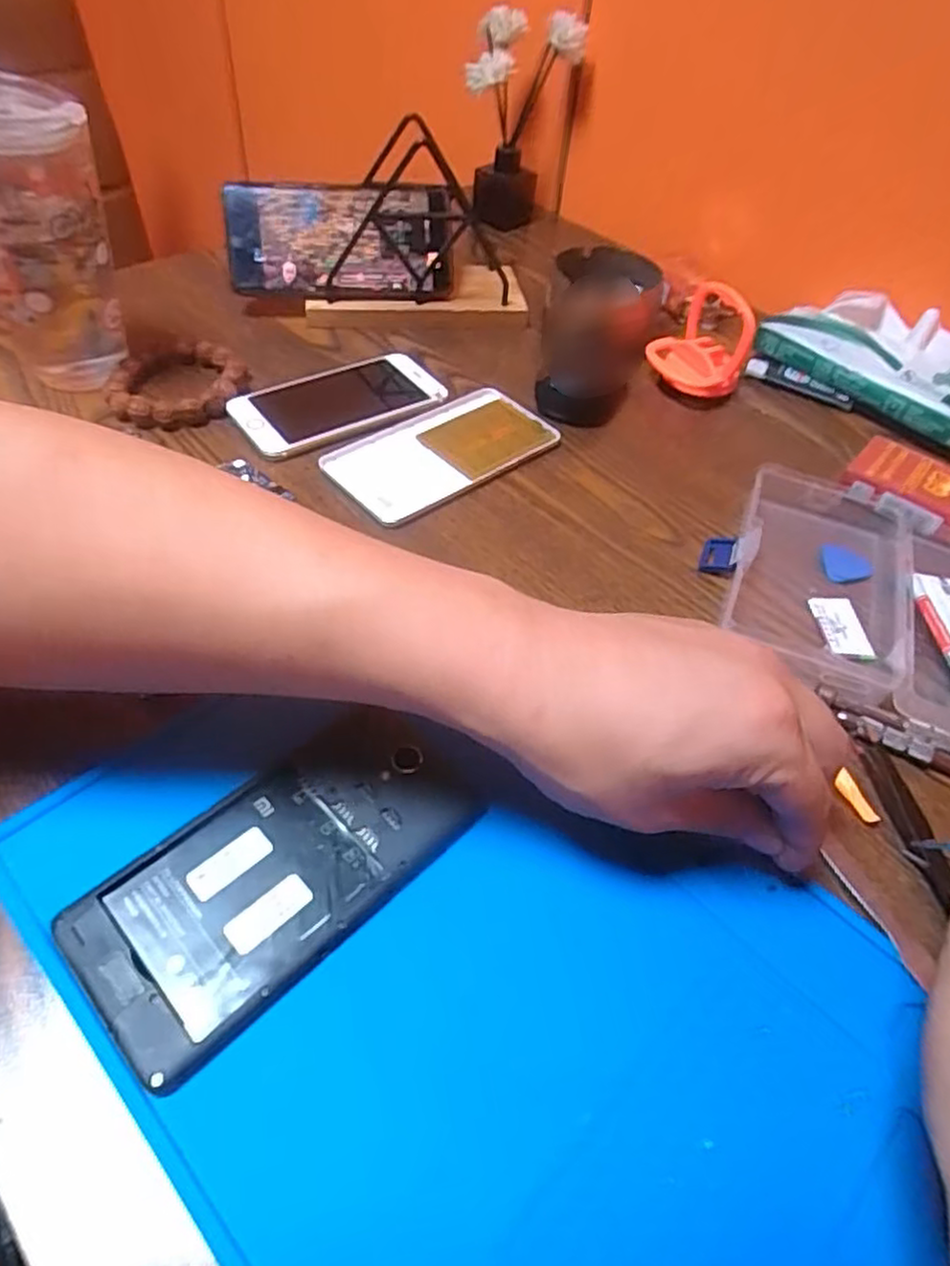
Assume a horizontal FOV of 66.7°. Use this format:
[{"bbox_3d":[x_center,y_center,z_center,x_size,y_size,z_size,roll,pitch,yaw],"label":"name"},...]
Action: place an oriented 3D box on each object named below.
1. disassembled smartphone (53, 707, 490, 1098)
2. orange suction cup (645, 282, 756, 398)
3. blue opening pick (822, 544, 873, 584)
[{"bbox_3d":[-0.069,0.084,0.276,0.156,0.011,0.071,-35,61,-29],"label":"disassembled smartphone"},{"bbox_3d":[0.160,-0.204,0.512,0.047,0.068,0.062,-20,55,-21],"label":"orange suction cup"},{"bbox_3d":[0.212,-0.038,0.412,0.032,0.004,0.031,24,50,-3],"label":"blue opening pick"}]

